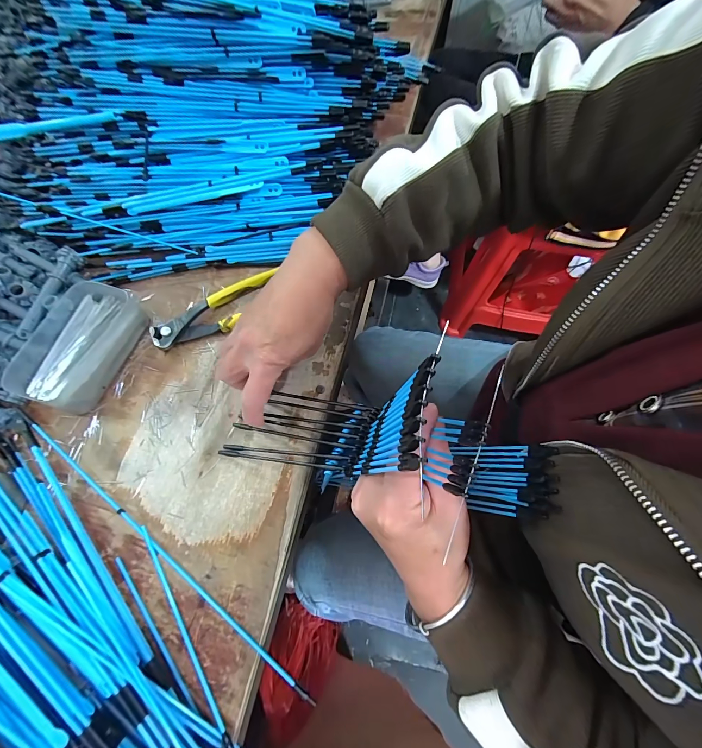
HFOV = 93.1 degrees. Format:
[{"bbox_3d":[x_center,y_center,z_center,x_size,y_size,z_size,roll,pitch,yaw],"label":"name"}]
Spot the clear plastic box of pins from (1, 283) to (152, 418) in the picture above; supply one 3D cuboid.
[{"bbox_3d":[-0.254,-0.029,0.308,0.075,0.028,0.118,15,68,7],"label":"clear plastic box of pins"}]

